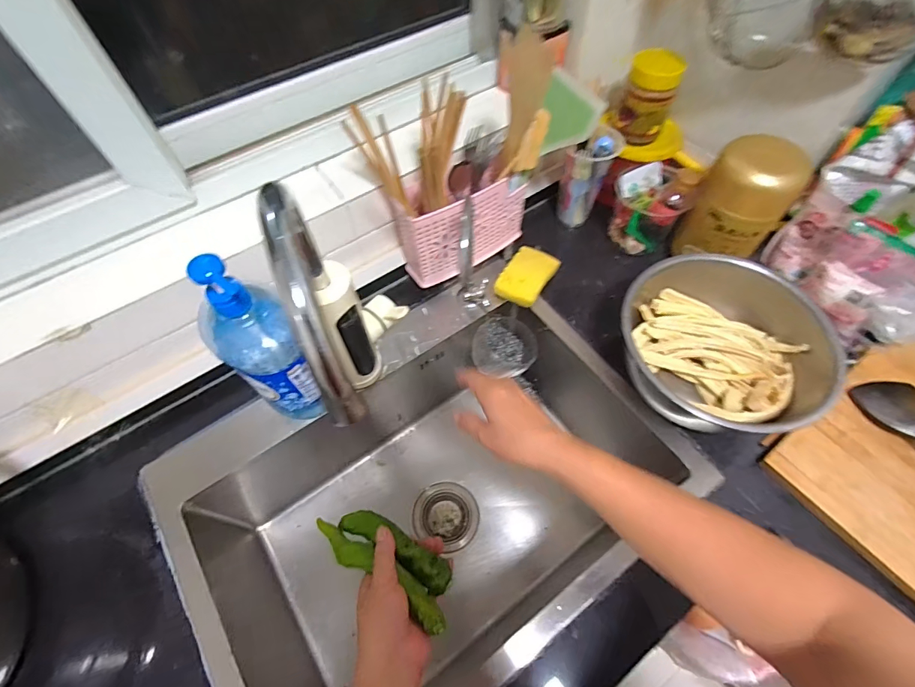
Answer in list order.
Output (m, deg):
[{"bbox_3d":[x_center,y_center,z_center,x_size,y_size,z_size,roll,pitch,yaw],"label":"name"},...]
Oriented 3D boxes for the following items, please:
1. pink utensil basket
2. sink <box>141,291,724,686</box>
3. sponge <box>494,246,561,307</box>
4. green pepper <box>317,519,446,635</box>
[{"bbox_3d":[0.010,-0.175,0.634,0.192,0.135,0.065,-26,64,-15],"label":"pink utensil basket"},{"bbox_3d":[-0.044,0.223,0.656,0.609,0.266,0.448,-29,64,-16],"label":"sink"},{"bbox_3d":[0.109,-0.107,0.693,0.068,0.025,0.105,29,64,15],"label":"sponge"},{"bbox_3d":[-0.082,0.224,0.433,0.181,0.024,0.030,16,58,35],"label":"green pepper"}]

